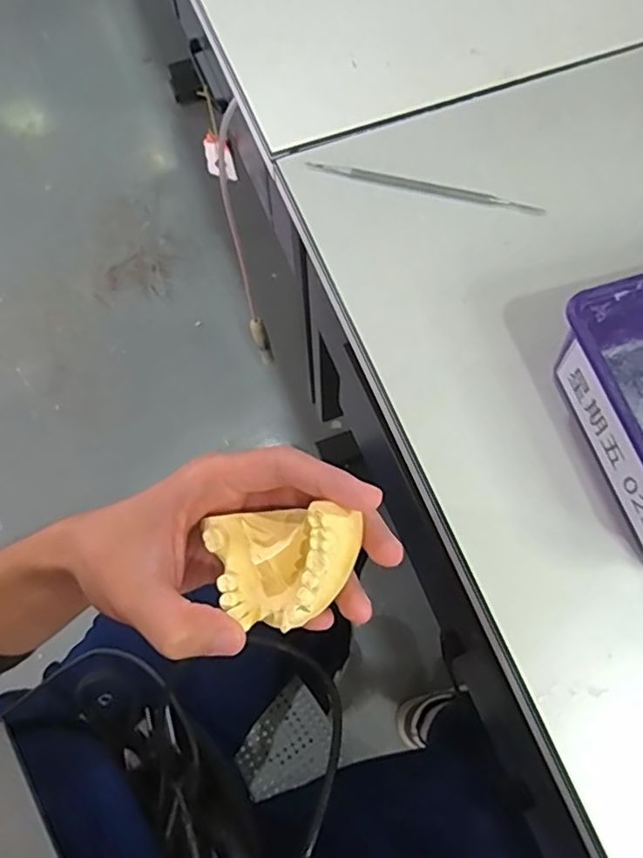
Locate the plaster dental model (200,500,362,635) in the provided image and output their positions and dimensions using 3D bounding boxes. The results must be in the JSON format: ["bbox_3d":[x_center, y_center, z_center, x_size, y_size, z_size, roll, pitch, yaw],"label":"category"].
[{"bbox_3d":[-0.017,0.060,0.258,0.075,0.040,0.051,-12,87,41],"label":"plaster dental model"}]

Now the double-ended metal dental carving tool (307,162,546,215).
[{"bbox_3d":[0.074,-0.172,0.417,0.166,0.005,0.010,13,70,6],"label":"double-ended metal dental carving tool"}]

